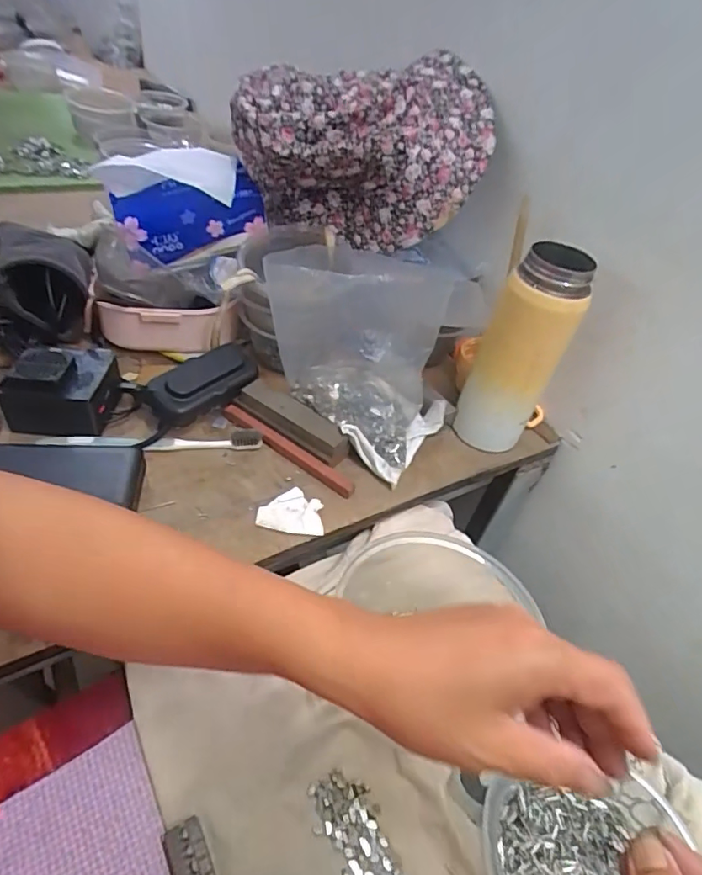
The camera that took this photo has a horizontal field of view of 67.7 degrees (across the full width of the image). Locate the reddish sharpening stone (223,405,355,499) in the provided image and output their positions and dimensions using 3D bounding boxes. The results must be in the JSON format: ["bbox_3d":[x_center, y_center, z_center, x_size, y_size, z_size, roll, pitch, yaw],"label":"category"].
[{"bbox_3d":[-0.059,0.009,0.473,0.148,0.008,0.016,30,46,19],"label":"reddish sharpening stone"}]

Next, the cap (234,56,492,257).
[{"bbox_3d":[0.007,-0.282,0.525,0.235,0.140,0.154,4,43,-8],"label":"cap"}]

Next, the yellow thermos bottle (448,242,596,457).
[{"bbox_3d":[0.150,-0.070,0.473,0.072,0.190,0.056,28,47,19],"label":"yellow thermos bottle"}]

